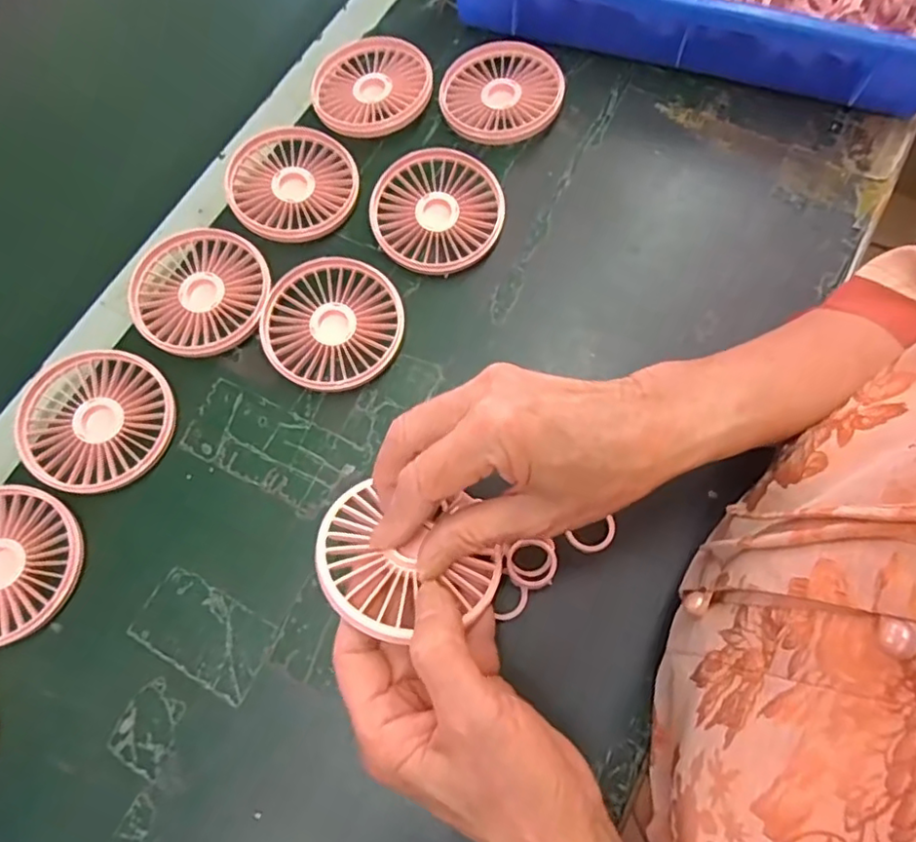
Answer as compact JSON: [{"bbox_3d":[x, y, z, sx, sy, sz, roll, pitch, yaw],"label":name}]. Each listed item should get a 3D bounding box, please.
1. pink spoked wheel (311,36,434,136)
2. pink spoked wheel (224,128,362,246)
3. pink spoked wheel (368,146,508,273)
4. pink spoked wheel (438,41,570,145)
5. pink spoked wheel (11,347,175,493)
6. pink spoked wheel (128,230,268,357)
[{"bbox_3d":[-0.063,-0.244,0.453,0.085,0.014,0.084,0,72,0],"label":"pink spoked wheel"},{"bbox_3d":[-0.116,-0.163,0.428,0.086,0.014,0.087,33,75,10],"label":"pink spoked wheel"},{"bbox_3d":[-0.015,-0.141,0.416,0.085,0.016,0.086,0,72,0],"label":"pink spoked wheel"},{"bbox_3d":[0.031,-0.235,0.448,0.085,0.018,0.084,14,73,4],"label":"pink spoked wheel"},{"bbox_3d":[-0.220,-0.001,0.377,0.087,0.010,0.085,0,72,0],"label":"pink spoked wheel"},{"bbox_3d":[-0.168,-0.085,0.402,0.086,0.007,0.088,0,72,0],"label":"pink spoked wheel"}]

